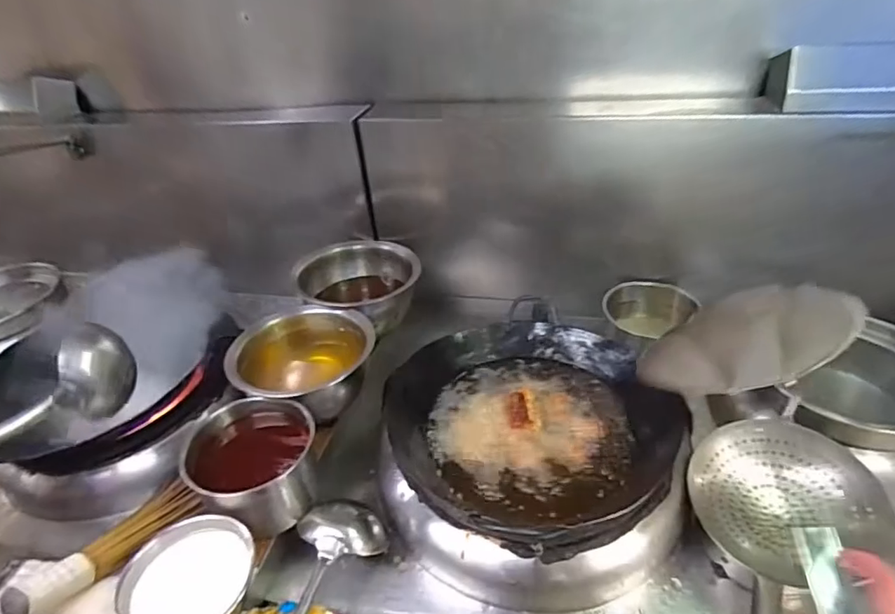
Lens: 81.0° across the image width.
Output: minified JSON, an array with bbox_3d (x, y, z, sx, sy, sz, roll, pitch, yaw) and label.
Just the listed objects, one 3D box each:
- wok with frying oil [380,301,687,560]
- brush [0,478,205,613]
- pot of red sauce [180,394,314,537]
[{"bbox_3d":[0.135,0.184,0.855,0.397,0.117,0.390,-3,34,2],"label":"wok with frying oil"},{"bbox_3d":[-0.480,0.347,0.756,0.062,0.044,0.257,13,23,24],"label":"brush"},{"bbox_3d":[-0.308,0.246,0.838,0.179,0.127,0.177,23,42,35],"label":"pot of red sauce"}]

